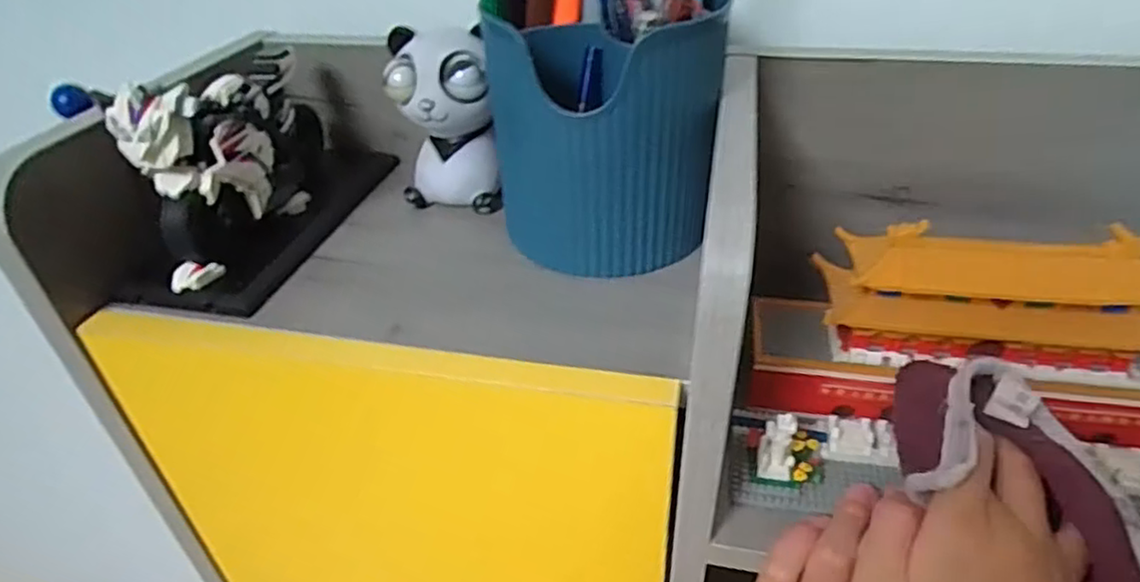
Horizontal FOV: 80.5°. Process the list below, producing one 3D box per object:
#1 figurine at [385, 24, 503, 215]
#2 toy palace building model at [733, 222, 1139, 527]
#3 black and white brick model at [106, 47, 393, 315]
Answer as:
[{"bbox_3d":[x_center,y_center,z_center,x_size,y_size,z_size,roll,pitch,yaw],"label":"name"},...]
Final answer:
[{"bbox_3d":[-0.073,-0.101,0.394,0.055,0.094,0.055,-6,36,-5],"label":"figurine"},{"bbox_3d":[0.203,0.044,0.314,0.231,0.101,0.112,9,37,15],"label":"toy palace building model"},{"bbox_3d":[-0.172,-0.076,0.374,0.069,0.094,0.176,6,37,12],"label":"black and white brick model"}]

